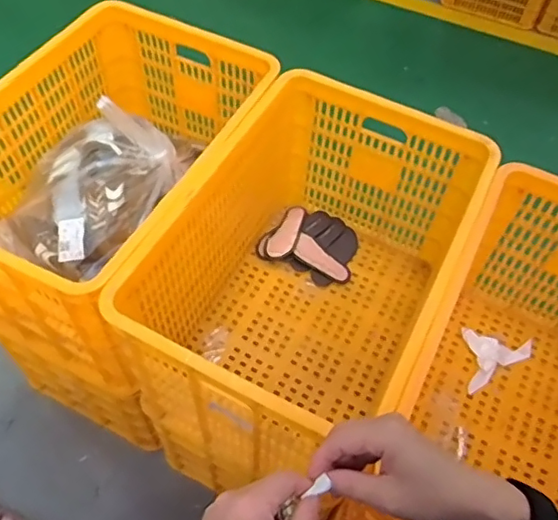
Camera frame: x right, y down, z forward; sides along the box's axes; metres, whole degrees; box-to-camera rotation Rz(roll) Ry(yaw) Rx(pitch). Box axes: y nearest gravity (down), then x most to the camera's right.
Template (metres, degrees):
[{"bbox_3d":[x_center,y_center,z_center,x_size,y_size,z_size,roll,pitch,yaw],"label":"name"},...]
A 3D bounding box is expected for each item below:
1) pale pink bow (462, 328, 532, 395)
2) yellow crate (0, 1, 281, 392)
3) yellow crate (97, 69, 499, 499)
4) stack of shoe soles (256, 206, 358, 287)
[{"bbox_3d":[0.447,0.206,1.157,0.143,0.022,0.123,4,56,0],"label":"pale pink bow"},{"bbox_3d":[-0.326,-0.148,1.115,0.441,0.344,0.599,24,58,12],"label":"yellow crate"},{"bbox_3d":[0.037,0.031,1.034,0.463,0.386,0.610,27,59,14],"label":"yellow crate"},{"bbox_3d":[0.073,-0.039,1.279,0.203,0.032,0.168,23,58,11],"label":"stack of shoe soles"}]

